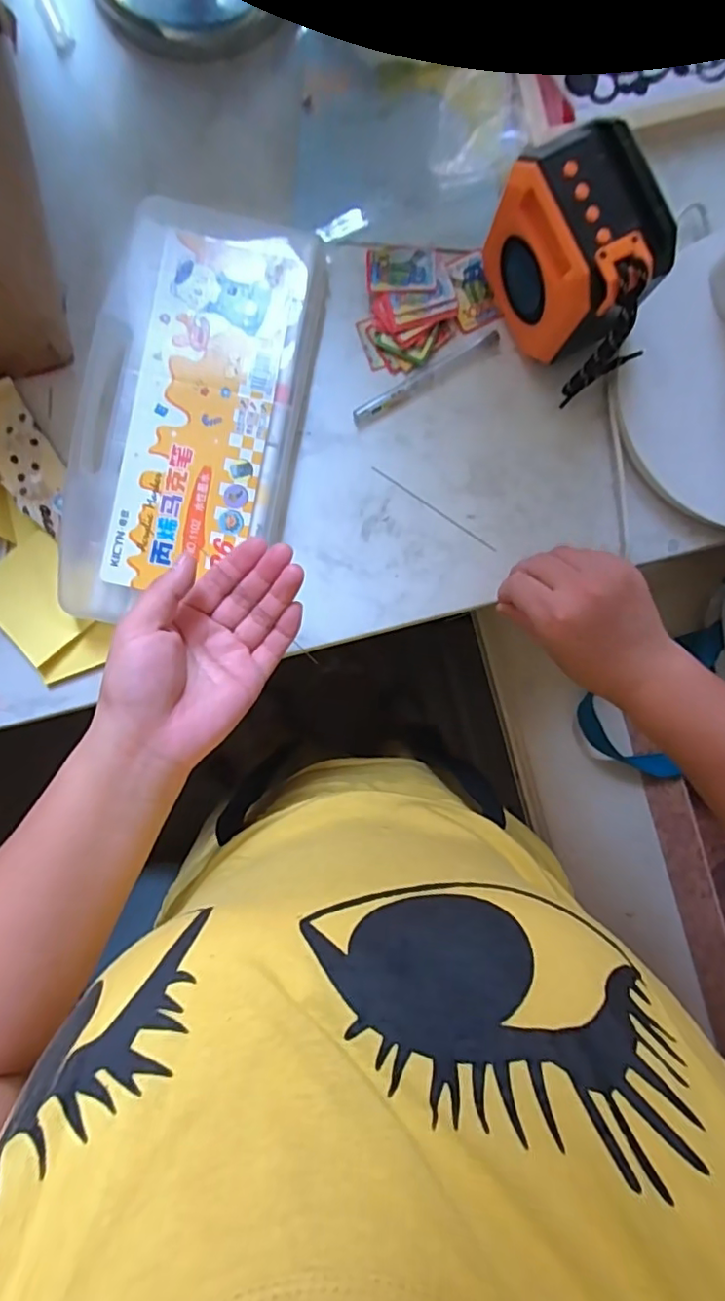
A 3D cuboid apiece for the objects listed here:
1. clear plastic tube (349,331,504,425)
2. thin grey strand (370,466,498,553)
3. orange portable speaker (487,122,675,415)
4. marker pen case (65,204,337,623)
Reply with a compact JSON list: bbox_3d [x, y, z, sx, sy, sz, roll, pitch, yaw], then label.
[{"bbox_3d":[0.046,-0.199,0.416,0.119,0.005,0.011,-31,92,-2],"label":"clear plastic tube"},{"bbox_3d":[0.053,-0.103,0.421,0.108,0.004,0.004,34,90,-3],"label":"thin grey strand"},{"bbox_3d":[0.138,-0.239,0.363,0.073,0.090,0.114,-21,92,-2],"label":"orange portable speaker"},{"bbox_3d":[-0.117,-0.158,0.396,0.142,0.034,0.278,11,91,-3],"label":"marker pen case"}]

